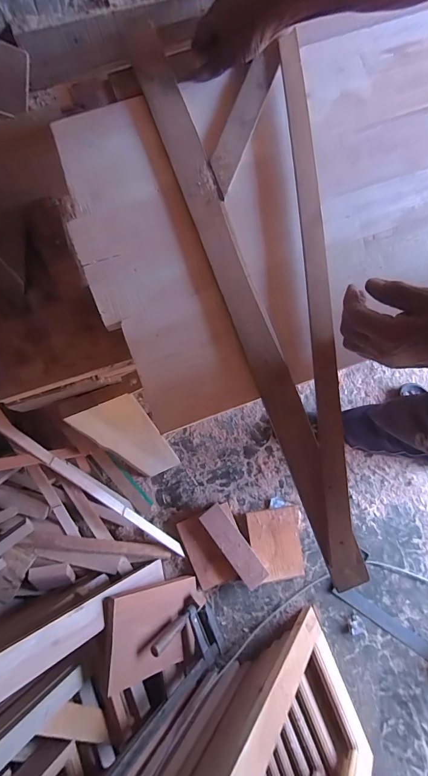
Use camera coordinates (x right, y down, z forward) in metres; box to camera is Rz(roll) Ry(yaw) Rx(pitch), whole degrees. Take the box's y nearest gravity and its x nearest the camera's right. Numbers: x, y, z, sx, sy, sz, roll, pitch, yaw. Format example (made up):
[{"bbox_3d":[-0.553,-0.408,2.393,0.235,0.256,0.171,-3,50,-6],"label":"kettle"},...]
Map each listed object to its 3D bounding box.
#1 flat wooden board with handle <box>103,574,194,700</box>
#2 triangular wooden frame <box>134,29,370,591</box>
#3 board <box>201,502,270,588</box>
[{"bbox_3d":[-0.157,0.635,0.920,0.265,0.031,0.200,13,66,-44],"label":"flat wooden board with handle"},{"bbox_3d":[0.081,-0.130,0.442,0.200,0.032,0.710,-13,82,-3],"label":"triangular wooden frame"},{"bbox_3d":[0.060,0.472,1.046,0.073,0.017,0.249,-37,73,-9],"label":"board"}]

